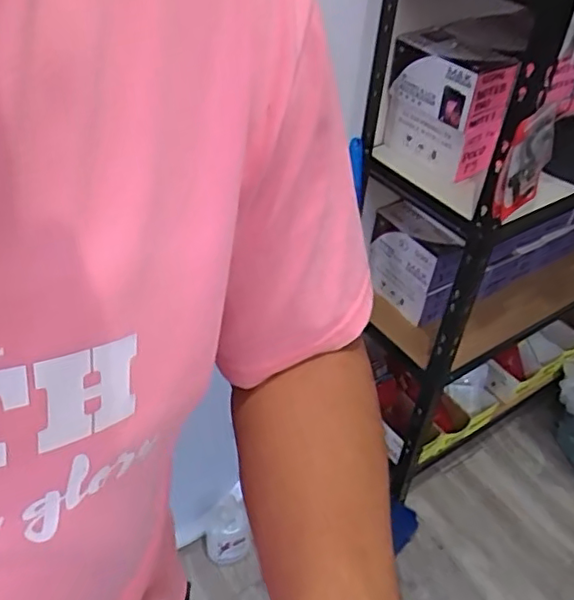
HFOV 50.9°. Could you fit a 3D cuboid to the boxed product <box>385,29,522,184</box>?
[{"bbox_3d":[0.246,-0.306,0.967,0.076,0.193,0.177,-25,49,-31],"label":"boxed product"}]

